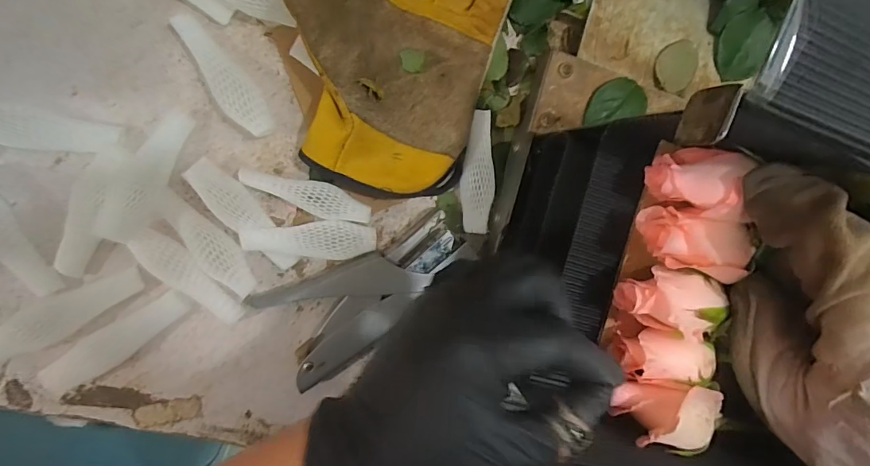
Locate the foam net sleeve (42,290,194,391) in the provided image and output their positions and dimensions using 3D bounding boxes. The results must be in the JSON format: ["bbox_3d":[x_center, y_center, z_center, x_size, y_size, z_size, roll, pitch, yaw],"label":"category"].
[{"bbox_3d":[-0.205,0.071,0.289,0.093,0.010,0.024,-32,103,-8],"label":"foam net sleeve"}]

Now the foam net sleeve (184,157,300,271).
[{"bbox_3d":[-0.123,-0.010,0.289,0.022,0.006,0.085,-44,104,-5],"label":"foam net sleeve"}]

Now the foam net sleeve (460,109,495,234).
[{"bbox_3d":[0.032,-0.043,0.323,0.022,0.010,0.086,1,97,-13],"label":"foam net sleeve"}]

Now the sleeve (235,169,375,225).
[{"bbox_3d":[-0.084,-0.025,0.293,0.085,0.007,0.021,20,92,-15],"label":"sleeve"}]

